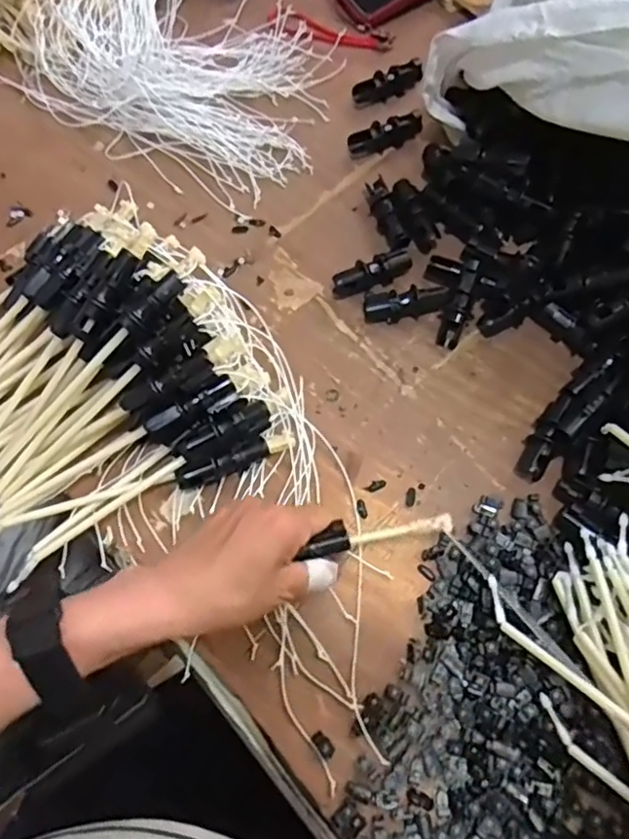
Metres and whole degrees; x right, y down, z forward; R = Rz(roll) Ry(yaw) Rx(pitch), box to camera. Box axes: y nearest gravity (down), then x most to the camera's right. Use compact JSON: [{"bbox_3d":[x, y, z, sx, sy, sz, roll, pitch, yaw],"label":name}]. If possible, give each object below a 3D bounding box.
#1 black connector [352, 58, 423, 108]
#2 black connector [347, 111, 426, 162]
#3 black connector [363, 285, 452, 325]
[{"bbox_3d":[0.068,-0.311,0.569,0.064,0.020,0.018,-25,70,-7],"label":"black connector"},{"bbox_3d":[0.063,-0.254,0.545,0.068,0.020,0.016,-20,69,-5],"label":"black connector"},{"bbox_3d":[0.072,-0.092,0.487,0.065,0.024,0.019,-6,69,0],"label":"black connector"}]

